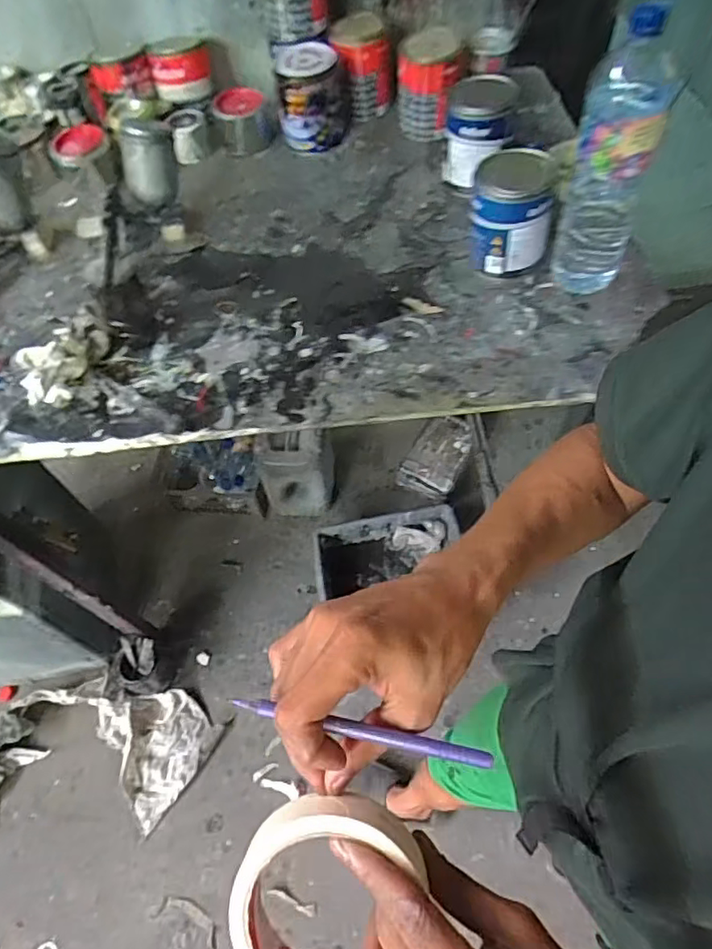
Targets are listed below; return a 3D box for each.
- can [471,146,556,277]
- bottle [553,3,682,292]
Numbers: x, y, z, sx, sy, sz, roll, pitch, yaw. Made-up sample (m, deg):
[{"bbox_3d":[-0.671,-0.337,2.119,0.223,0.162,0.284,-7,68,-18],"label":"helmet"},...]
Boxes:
[{"bbox_3d":[0.211,-0.361,0.796,0.118,0.136,0.096,7,58,8],"label":"can"},{"bbox_3d":[0.306,-0.359,0.676,0.086,0.306,0.081,16,60,14],"label":"bottle"}]

